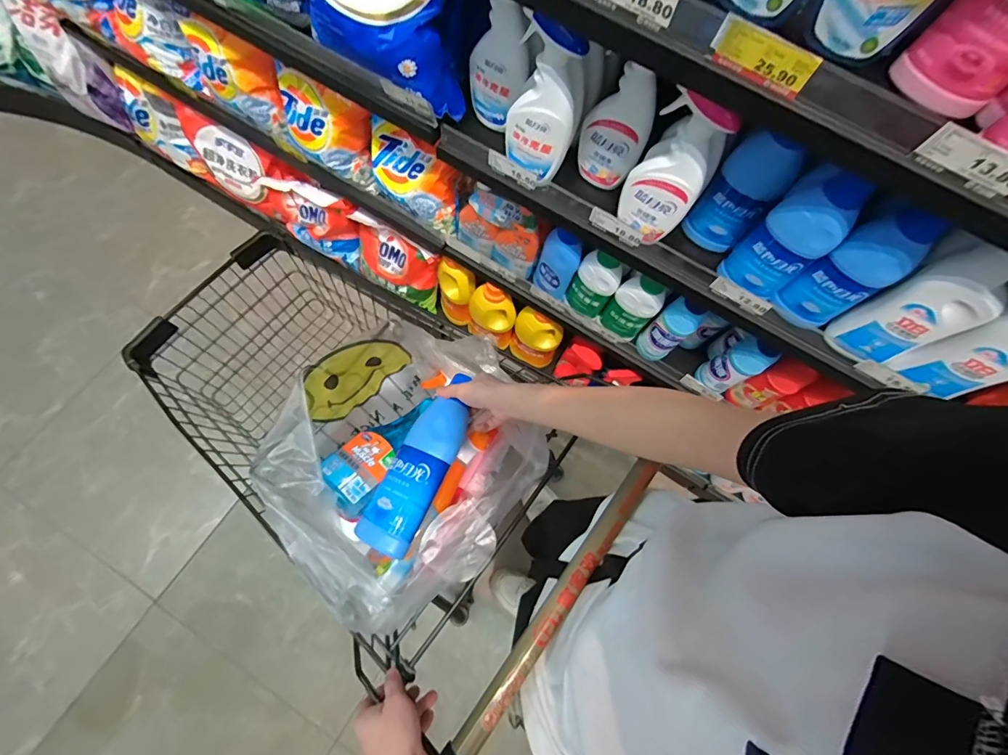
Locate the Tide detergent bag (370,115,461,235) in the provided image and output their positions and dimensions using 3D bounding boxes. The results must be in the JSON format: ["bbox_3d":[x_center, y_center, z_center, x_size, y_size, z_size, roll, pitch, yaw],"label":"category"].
[{"bbox_3d":[-0.204,-0.428,0.985,0.233,0.144,0.074,31,71,9],"label":"Tide detergent bag"}]

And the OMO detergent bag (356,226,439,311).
[{"bbox_3d":[-0.306,-0.305,1.258,0.274,0.252,0.080,27,70,8],"label":"OMO detergent bag"}]

